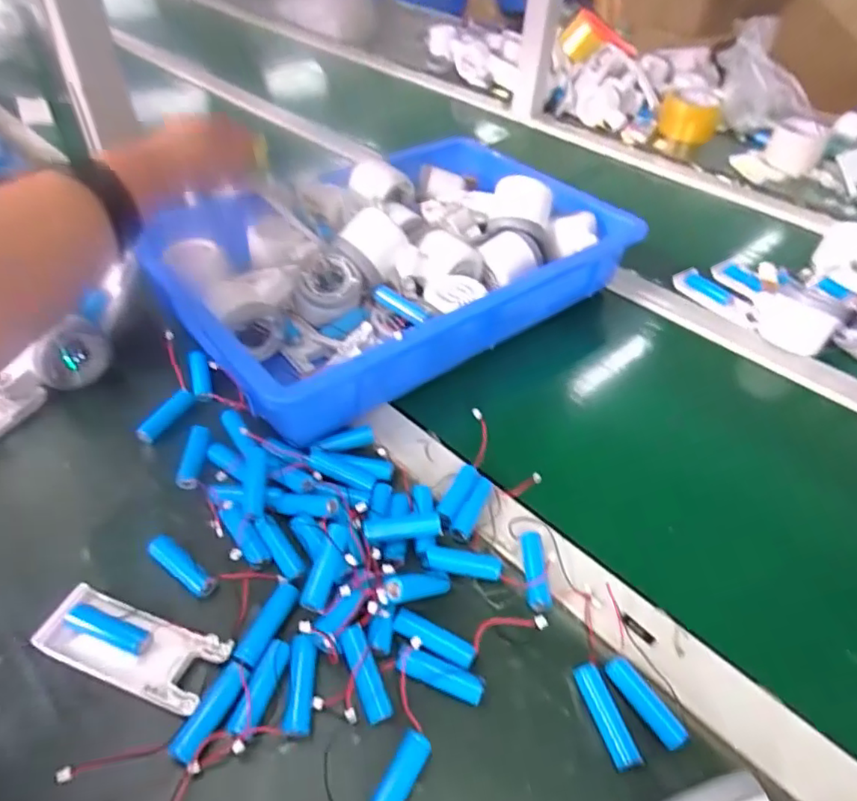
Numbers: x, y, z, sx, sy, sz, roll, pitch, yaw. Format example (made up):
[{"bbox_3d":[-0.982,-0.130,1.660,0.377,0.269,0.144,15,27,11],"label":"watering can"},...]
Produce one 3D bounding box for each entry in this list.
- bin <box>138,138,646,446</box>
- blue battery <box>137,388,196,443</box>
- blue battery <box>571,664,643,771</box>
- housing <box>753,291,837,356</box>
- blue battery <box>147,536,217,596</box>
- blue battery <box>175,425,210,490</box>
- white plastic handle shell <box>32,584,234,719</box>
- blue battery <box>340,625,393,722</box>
[{"bbox_3d":[-0.028,-0.141,0.560,0.402,0.088,0.274,-29,55,-27],"label":"bin"},{"bbox_3d":[-0.206,0.012,0.456,0.013,0.011,0.052,21,48,19],"label":"blue battery"},{"bbox_3d":[0.097,0.175,0.320,0.015,0.015,0.053,-10,46,-12],"label":"blue battery"},{"bbox_3d":[0.352,-0.079,0.568,0.032,0.049,0.077,-22,49,-24],"label":"housing"},{"bbox_3d":[-0.158,0.107,0.369,0.052,0.013,0.014,28,51,25],"label":"blue battery"},{"bbox_3d":[-0.176,0.042,0.432,0.017,0.010,0.051,1,59,0],"label":"blue battery"},{"bbox_3d":[-0.169,0.140,0.329,0.103,0.014,0.041,14,46,13],"label":"white plastic handle shell"},{"bbox_3d":[-0.035,0.151,0.319,0.014,0.015,0.051,-18,69,-18],"label":"blue battery"}]

